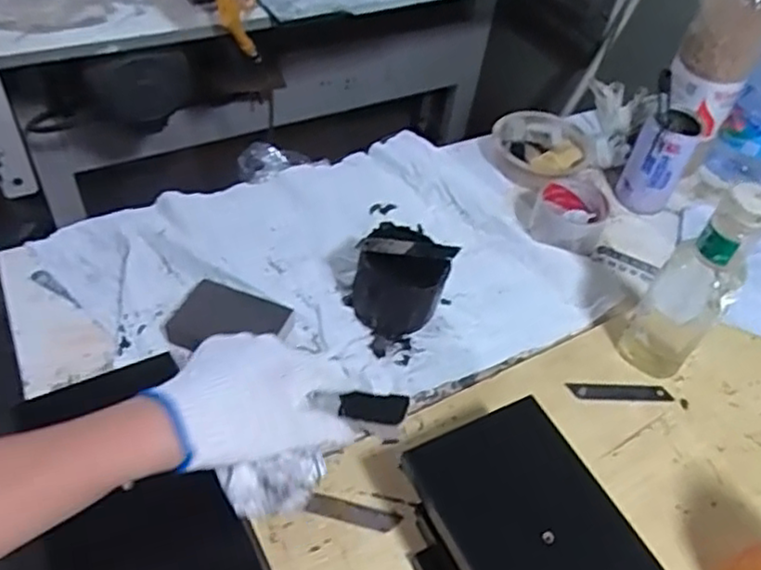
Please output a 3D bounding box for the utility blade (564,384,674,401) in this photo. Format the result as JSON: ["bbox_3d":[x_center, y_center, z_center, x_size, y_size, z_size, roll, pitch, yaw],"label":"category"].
[{"bbox_3d":[0.226,0.101,0.629,0.100,0.004,0.019,5,46,-8],"label":"utility blade"}]

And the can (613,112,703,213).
[{"bbox_3d":[0.336,-0.154,0.802,0.064,0.110,0.067,2,49,-3],"label":"can"}]

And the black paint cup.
[{"bbox_3d":[0.020,-0.002,0.660,0.092,0.079,0.083,11,49,5],"label":"black paint cup"}]

